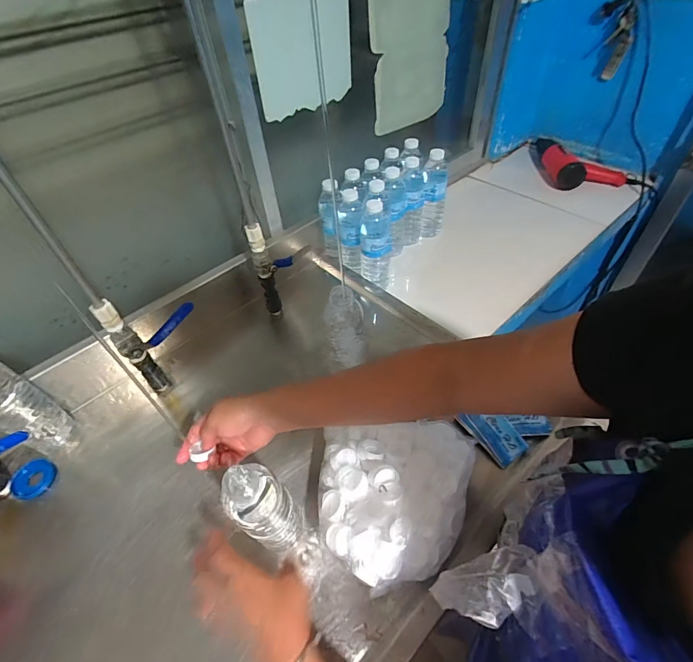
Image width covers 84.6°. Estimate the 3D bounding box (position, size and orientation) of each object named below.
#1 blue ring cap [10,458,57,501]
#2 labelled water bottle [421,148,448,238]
[{"bbox_3d":[-0.464,0.219,0.566,0.051,0.010,0.058,13,51,-8],"label":"blue ring cap"},{"bbox_3d":[0.204,-0.315,0.900,0.059,0.207,0.070,6,49,10],"label":"labelled water bottle"}]

